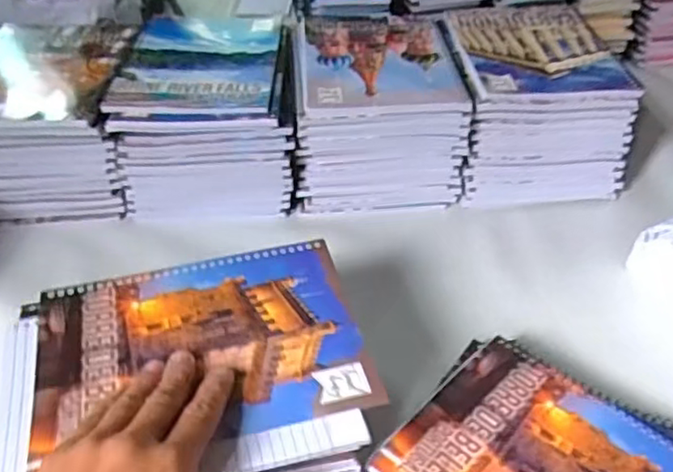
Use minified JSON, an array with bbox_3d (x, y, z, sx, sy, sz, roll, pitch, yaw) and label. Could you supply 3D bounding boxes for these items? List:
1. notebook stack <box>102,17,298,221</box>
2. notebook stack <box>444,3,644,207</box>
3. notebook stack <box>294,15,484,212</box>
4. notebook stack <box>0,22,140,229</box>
[{"bbox_3d":[-0.123,-0.127,0.659,0.171,0.109,0.214,-1,42,-1],"label":"notebook stack"},{"bbox_3d":[0.197,-0.145,0.679,0.158,0.113,0.207,-1,42,0],"label":"notebook stack"},{"bbox_3d":[0.042,-0.134,0.669,0.162,0.112,0.198,-2,42,-1],"label":"notebook stack"},{"bbox_3d":[-0.291,-0.117,0.650,0.170,0.116,0.190,-4,42,-3],"label":"notebook stack"}]

